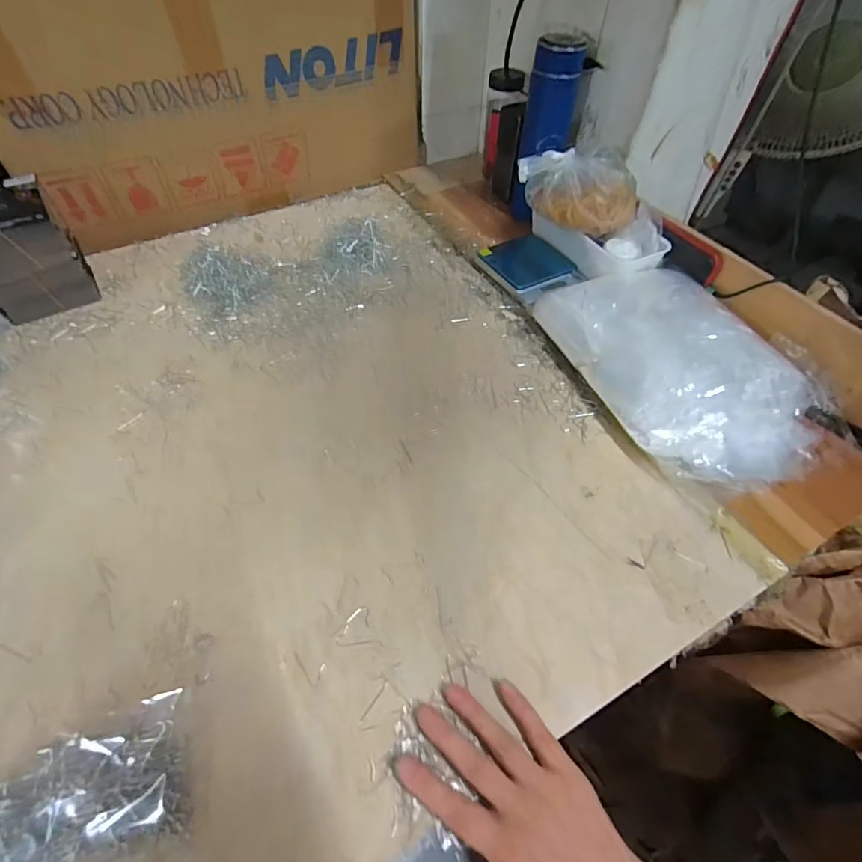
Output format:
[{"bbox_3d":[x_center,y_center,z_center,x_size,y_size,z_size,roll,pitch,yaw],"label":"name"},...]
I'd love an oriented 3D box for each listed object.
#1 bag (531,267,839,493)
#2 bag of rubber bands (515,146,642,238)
[{"bbox_3d":[0.267,-0.074,0.519,0.196,0.060,0.299,-25,57,-19],"label":"bag"},{"bbox_3d":[0.187,-0.315,0.608,0.142,0.070,0.101,5,53,3],"label":"bag of rubber bands"}]

